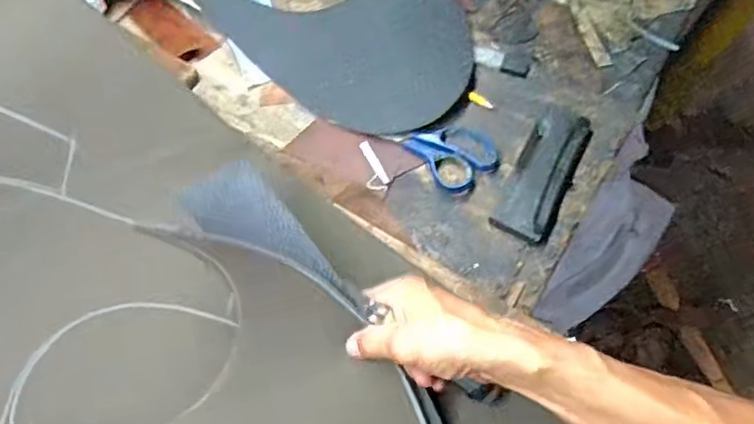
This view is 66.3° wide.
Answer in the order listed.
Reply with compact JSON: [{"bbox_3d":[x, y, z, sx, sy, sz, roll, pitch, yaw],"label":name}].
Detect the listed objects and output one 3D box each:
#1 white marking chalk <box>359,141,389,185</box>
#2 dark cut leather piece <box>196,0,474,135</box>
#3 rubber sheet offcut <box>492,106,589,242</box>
[{"bbox_3d":[-0.003,-0.050,0.590,0.009,0.013,0.049,-28,72,-10],"label":"white marking chalk"},{"bbox_3d":[-0.004,-0.218,0.661,0.295,0.014,0.285,-30,69,-7],"label":"dark cut leather piece"},{"bbox_3d":[0.168,-0.040,0.574,0.053,0.011,0.150,27,72,9],"label":"rubber sheet offcut"}]

